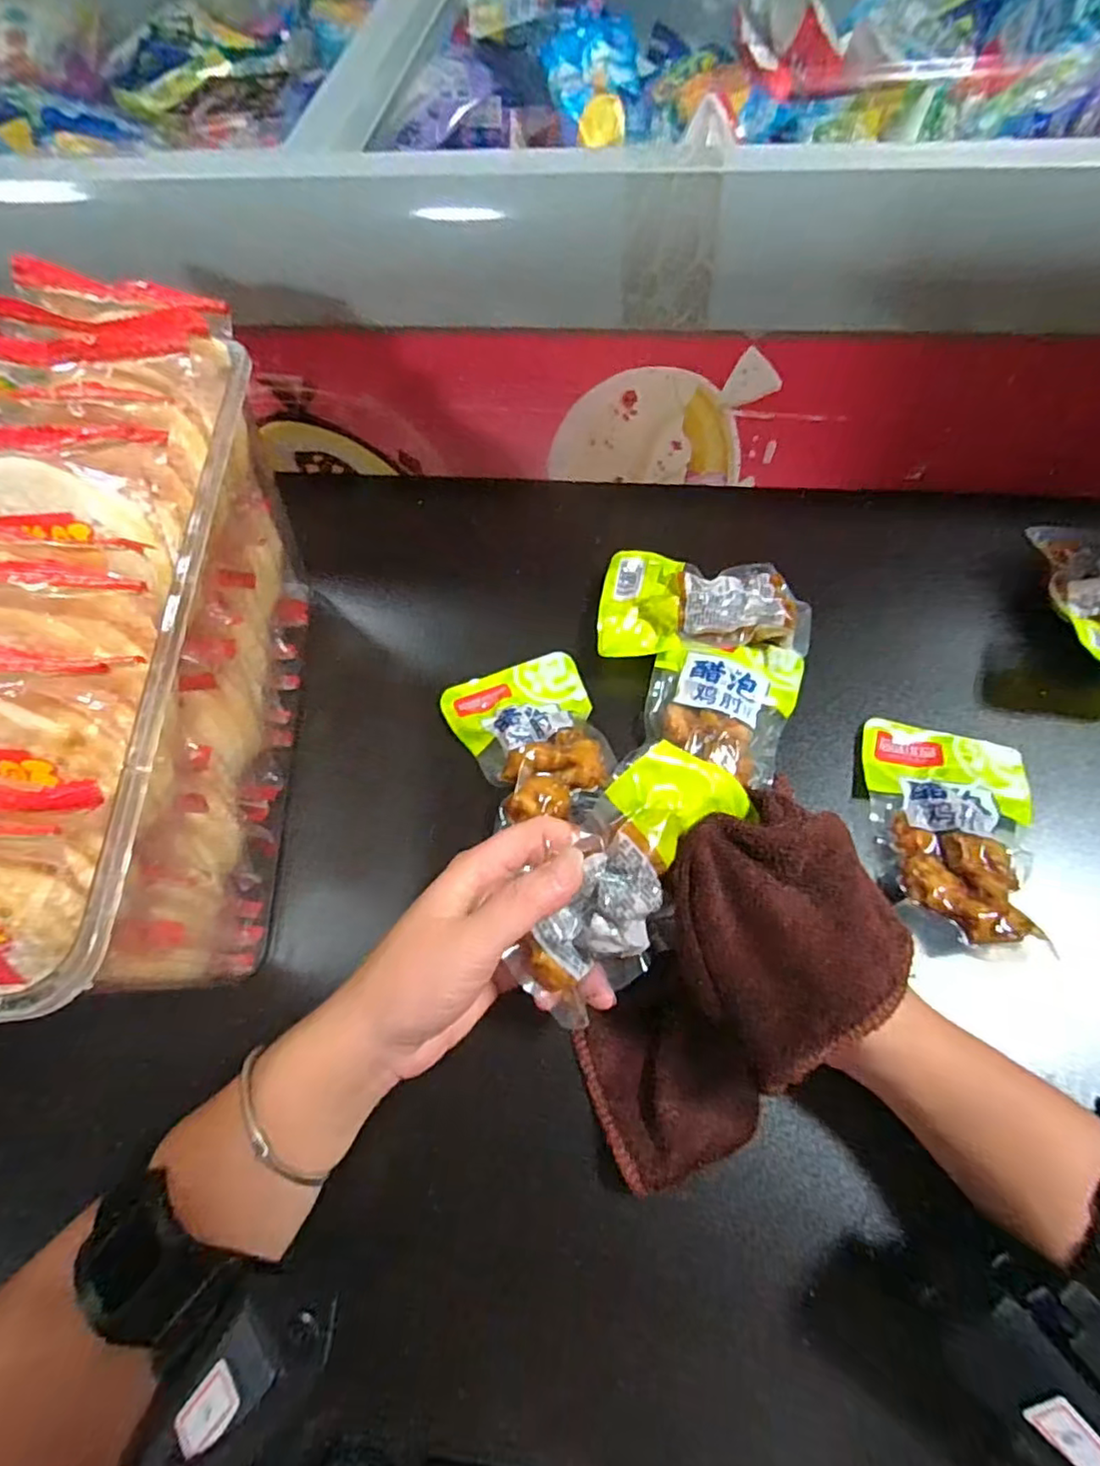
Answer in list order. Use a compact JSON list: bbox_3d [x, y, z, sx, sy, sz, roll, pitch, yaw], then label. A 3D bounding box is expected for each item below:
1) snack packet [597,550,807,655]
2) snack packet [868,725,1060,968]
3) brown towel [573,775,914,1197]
[{"bbox_3d":[0.089,-0.080,0.369,0.118,0.017,0.074,-1,64,3],"label":"snack packet"},{"bbox_3d":[0.202,0.045,0.310,0.079,0.026,0.114,11,65,9],"label":"snack packet"},{"bbox_3d":[0.073,0.105,0.250,0.086,0.039,0.155,31,106,17],"label":"brown towel"}]

